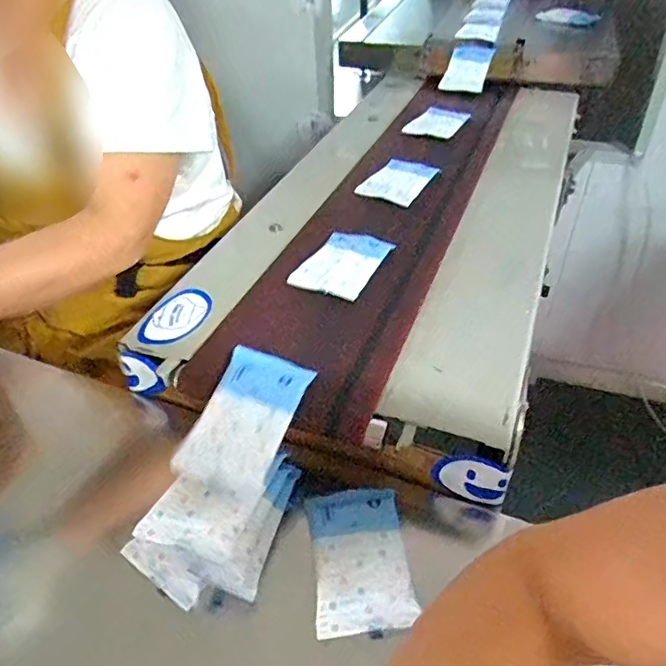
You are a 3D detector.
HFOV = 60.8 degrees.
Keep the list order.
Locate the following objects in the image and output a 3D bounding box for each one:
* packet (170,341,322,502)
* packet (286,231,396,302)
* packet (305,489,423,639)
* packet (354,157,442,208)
[{"bbox_3d":[-0.081,0.078,0.524,0.083,0.009,0.134,18,64,18],"label":"packet"},{"bbox_3d":[0.014,-0.090,0.693,0.081,0.016,0.126,16,45,21],"label":"packet"},{"bbox_3d":[0.024,0.196,0.499,0.081,0.010,0.125,-6,41,-2],"label":"packet"},{"bbox_3d":[0.096,-0.231,0.851,0.085,0.018,0.120,24,51,24],"label":"packet"}]

